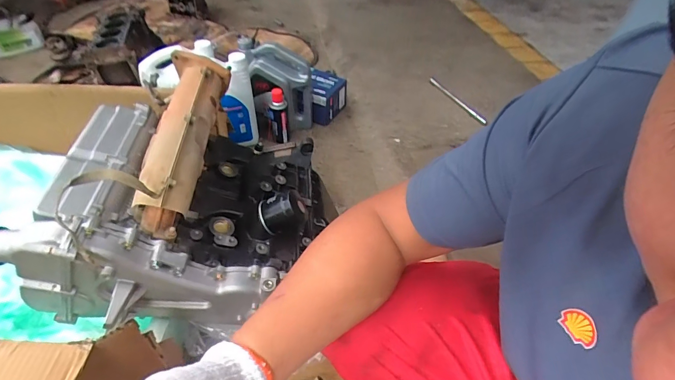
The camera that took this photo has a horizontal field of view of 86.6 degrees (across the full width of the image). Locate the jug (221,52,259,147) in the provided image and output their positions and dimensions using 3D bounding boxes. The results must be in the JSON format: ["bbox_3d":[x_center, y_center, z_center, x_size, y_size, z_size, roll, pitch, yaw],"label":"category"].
[{"bbox_3d":[-0.310,-0.277,1.111,0.101,0.281,0.086,-4,24,-8],"label":"jug"}]

